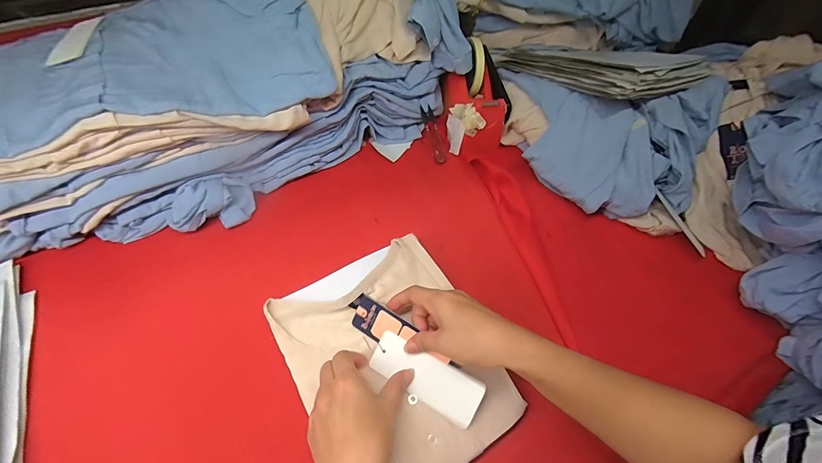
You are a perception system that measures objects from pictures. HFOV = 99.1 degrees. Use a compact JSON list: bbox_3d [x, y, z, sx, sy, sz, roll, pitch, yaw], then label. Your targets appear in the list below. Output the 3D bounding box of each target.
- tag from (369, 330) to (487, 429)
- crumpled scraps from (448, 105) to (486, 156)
[{"bbox_3d":[0.014,0.152,0.369,0.119,0.005,0.046,27,87,19],"label":"tag"},{"bbox_3d":[0.086,-0.169,0.583,0.023,0.079,0.070,-8,24,-29],"label":"crumpled scraps"}]

